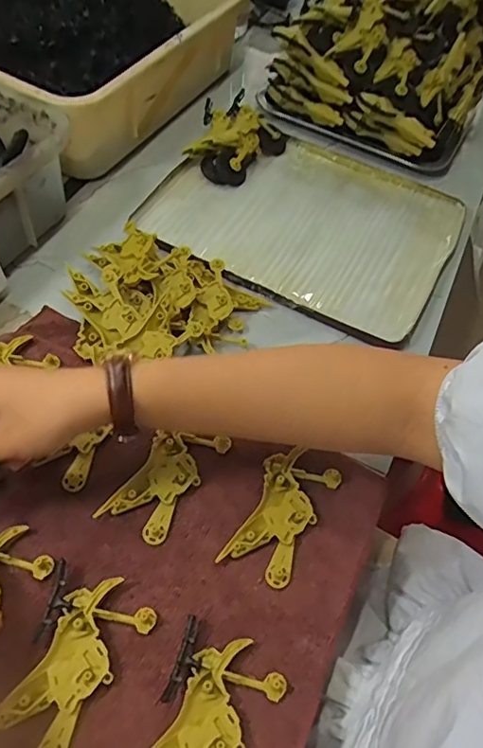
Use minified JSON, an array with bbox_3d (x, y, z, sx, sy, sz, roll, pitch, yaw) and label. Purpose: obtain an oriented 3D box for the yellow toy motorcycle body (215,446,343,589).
[{"bbox_3d":[0.029,0.098,0.387,0.050,0.014,0.095,28,57,13],"label":"yellow toy motorcycle body"}]

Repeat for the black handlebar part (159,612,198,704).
[{"bbox_3d":[-0.034,0.173,0.330,0.013,0.004,0.049,18,56,6],"label":"black handlebar part"}]

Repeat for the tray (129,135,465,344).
[{"bbox_3d":[0.068,-0.167,0.578,0.300,0.026,0.241,28,57,13],"label":"tray"}]

